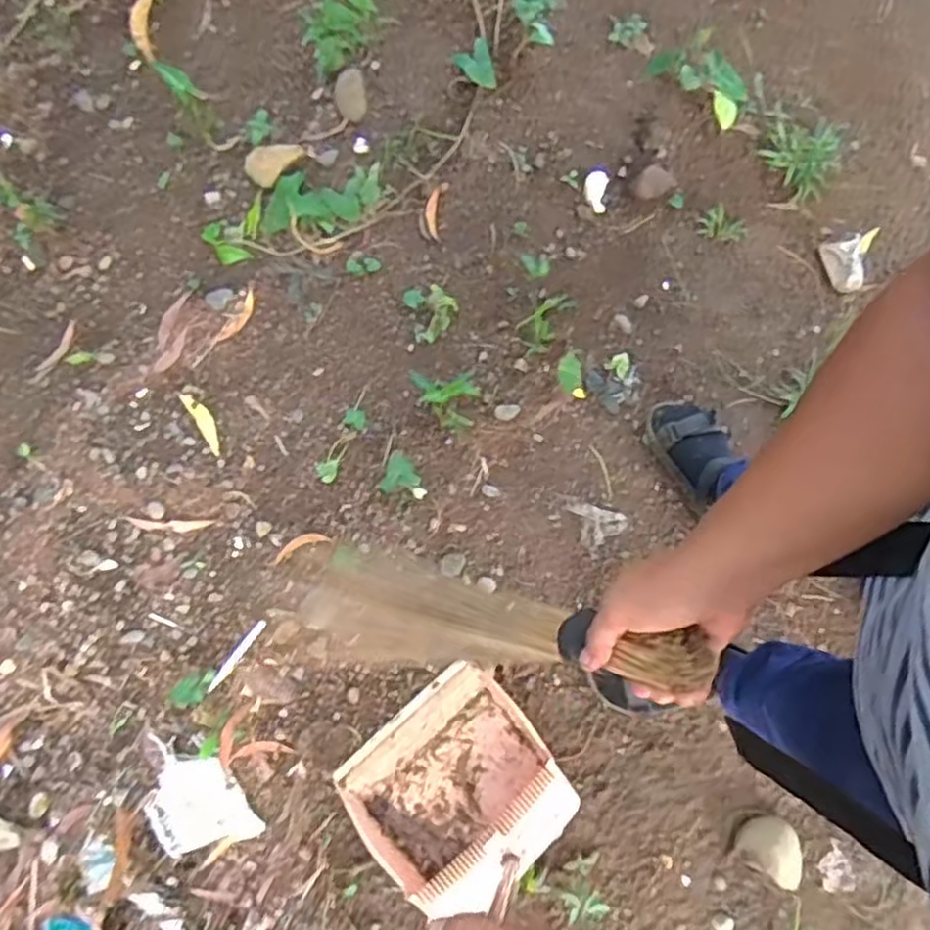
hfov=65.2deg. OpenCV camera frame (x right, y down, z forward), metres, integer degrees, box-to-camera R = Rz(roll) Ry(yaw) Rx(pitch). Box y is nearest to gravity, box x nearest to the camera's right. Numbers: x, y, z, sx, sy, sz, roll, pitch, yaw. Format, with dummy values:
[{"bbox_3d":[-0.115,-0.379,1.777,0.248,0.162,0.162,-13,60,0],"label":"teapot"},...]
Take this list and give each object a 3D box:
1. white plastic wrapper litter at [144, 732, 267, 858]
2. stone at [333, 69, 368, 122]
[{"bbox_3d":[-0.391,0.469,1.037,0.116,0.033,0.202,-38,79,-8],"label":"white plastic wrapper litter"},{"bbox_3d":[-0.208,-0.668,1.316,0.058,0.028,0.095,-6,76,-1],"label":"stone"}]

